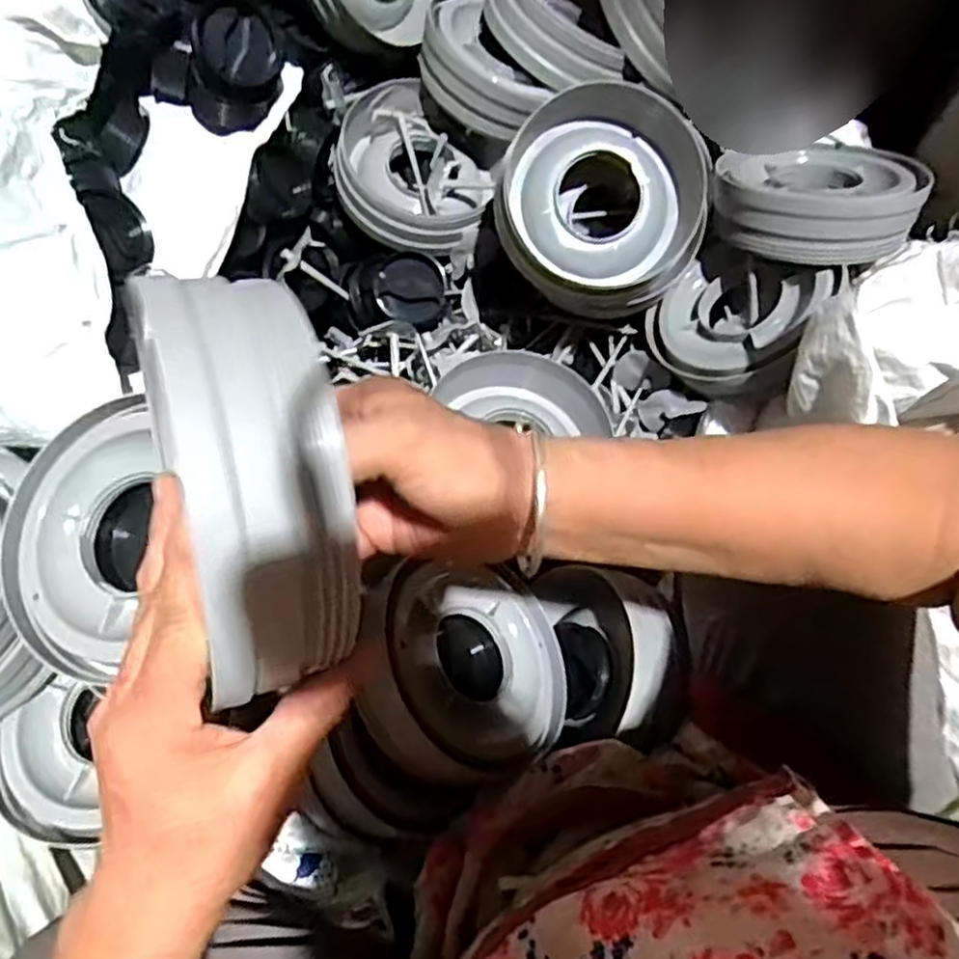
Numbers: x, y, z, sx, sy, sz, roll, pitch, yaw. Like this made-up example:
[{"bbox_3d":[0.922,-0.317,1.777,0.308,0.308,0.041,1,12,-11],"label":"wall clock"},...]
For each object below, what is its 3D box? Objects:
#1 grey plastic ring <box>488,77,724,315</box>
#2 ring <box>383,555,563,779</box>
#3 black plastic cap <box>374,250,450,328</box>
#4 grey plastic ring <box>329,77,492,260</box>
[{"bbox_3d":[0.109,-0.227,0.609,0.183,0.046,0.172,-2,103,-9],"label":"grey plastic ring"},{"bbox_3d":[-0.006,0.124,0.515,0.055,0.161,0.154,-34,66,38],"label":"ring"},{"bbox_3d":[-0.061,-0.173,0.680,0.064,0.028,0.066,-7,89,1],"label":"black plastic cap"},{"bbox_3d":[-0.065,-0.286,0.683,0.159,0.065,0.137,40,74,-9],"label":"grey plastic ring"}]

